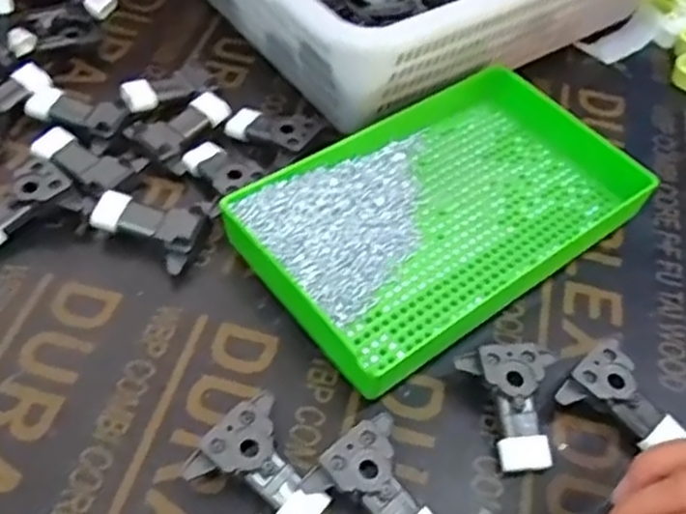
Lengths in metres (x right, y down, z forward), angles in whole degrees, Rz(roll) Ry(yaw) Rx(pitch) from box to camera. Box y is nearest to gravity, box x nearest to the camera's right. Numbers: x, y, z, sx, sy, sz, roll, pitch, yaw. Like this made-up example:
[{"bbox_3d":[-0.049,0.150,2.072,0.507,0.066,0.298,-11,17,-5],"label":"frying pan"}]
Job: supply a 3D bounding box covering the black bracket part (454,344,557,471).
[{"bbox_3d":[0.087,0.080,0.385,0.050,0.026,0.062,8,51,0],"label":"black bracket part"}]

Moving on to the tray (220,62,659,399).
[{"bbox_3d":[0.063,-0.035,0.465,0.257,0.037,0.160,-29,59,-25],"label":"tray"}]

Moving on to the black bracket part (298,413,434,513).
[{"bbox_3d":[0.021,0.115,0.348,0.051,0.027,0.062,-35,62,-28],"label":"black bracket part"}]

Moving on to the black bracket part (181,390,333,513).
[{"bbox_3d":[-0.039,0.107,0.350,0.062,0.027,0.053,38,57,23],"label":"black bracket part"}]

